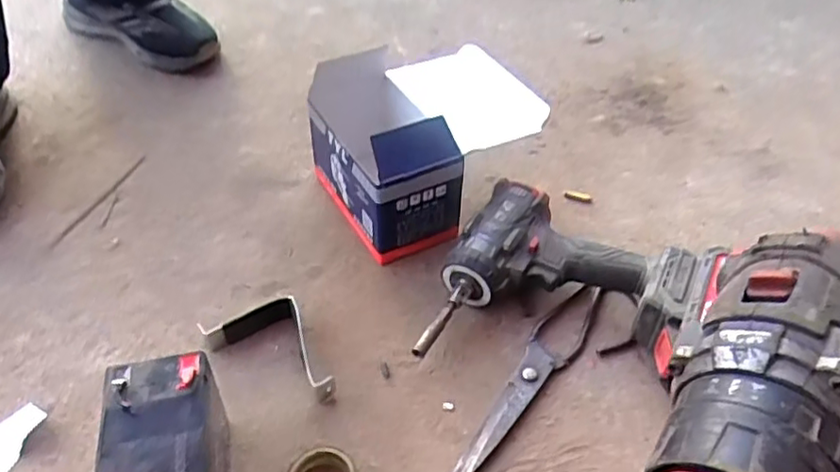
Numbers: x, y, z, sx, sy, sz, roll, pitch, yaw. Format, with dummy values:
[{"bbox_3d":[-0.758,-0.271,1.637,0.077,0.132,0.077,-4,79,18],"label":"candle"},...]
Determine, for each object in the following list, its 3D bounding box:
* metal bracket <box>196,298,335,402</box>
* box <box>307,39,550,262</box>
[{"bbox_3d":[-0.122,0.099,0.514,0.078,0.025,0.094,-19,52,-21],"label":"metal bracket"},{"bbox_3d":[0.004,-0.098,0.640,0.183,0.150,0.158,-21,52,-23],"label":"box"}]

